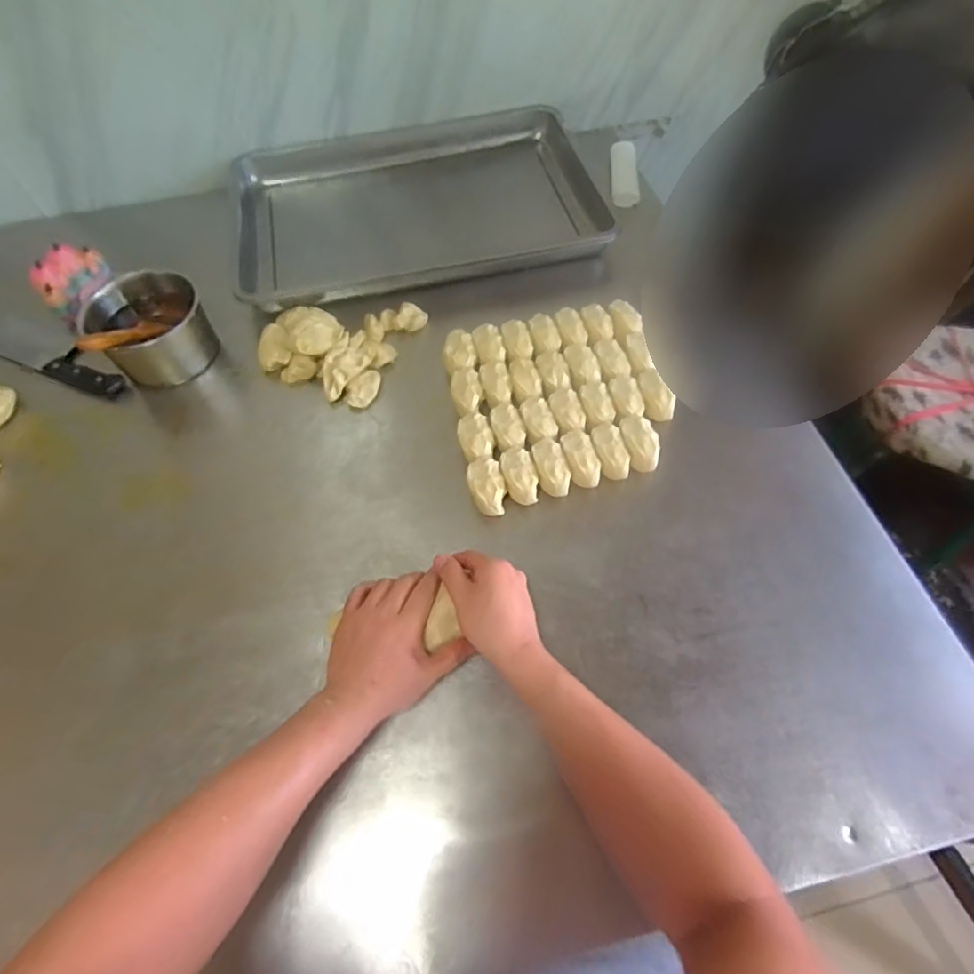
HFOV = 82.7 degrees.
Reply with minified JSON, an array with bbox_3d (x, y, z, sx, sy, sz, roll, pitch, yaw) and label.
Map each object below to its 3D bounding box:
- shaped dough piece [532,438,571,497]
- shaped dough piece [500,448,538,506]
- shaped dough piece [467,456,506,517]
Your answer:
[{"bbox_3d":[0.080,-0.021,0.698,0.040,0.051,0.077,-6,59,0],"label":"shaped dough piece"},{"bbox_3d":[0.040,-0.010,0.699,0.045,0.047,0.074,-6,59,0],"label":"shaped dough piece"},{"bbox_3d":[0.000,0.002,0.693,0.041,0.052,0.074,-10,59,-3],"label":"shaped dough piece"}]

